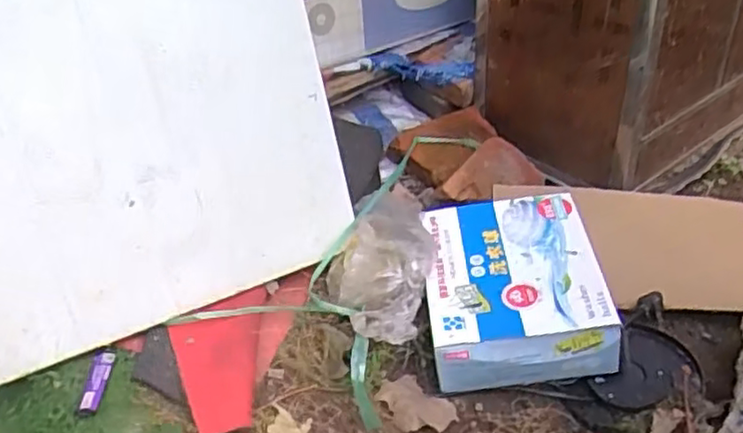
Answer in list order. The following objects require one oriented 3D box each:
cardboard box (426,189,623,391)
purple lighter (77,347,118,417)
[{"bbox_3d":[0.165,0.082,0.837,0.193,0.096,0.232,-4,43,2],"label":"cardboard box"},{"bbox_3d":[-0.302,0.178,0.763,0.024,0.009,0.089,-2,41,-1],"label":"purple lighter"}]

